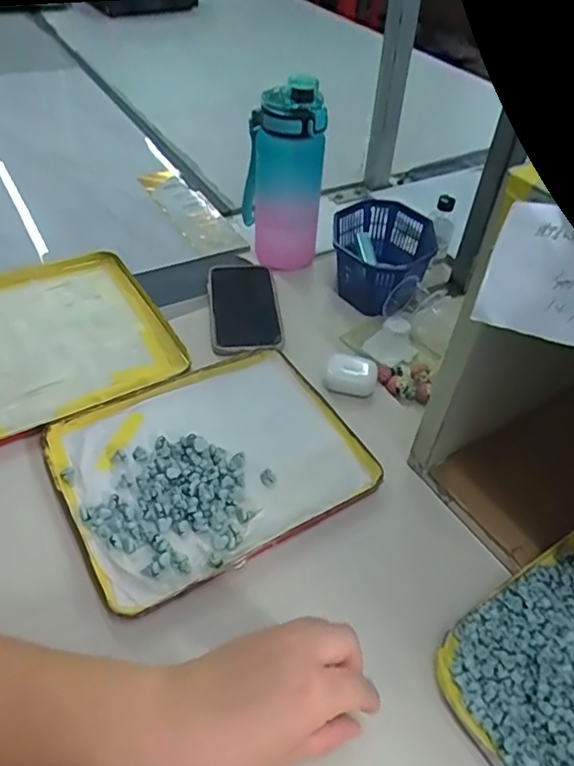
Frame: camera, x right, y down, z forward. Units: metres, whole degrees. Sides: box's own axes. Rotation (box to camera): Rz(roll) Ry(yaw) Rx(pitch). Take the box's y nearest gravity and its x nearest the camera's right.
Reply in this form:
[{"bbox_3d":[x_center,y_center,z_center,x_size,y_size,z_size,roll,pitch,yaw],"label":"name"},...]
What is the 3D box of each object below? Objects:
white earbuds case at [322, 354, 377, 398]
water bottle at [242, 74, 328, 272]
[{"bbox_3d":[0.065,-0.007,0.585,0.053,0.027,0.036,10,46,7],"label":"white earbuds case"},{"bbox_3d":[-0.009,-0.255,0.700,0.099,0.207,0.082,2,47,-2],"label":"water bottle"}]

